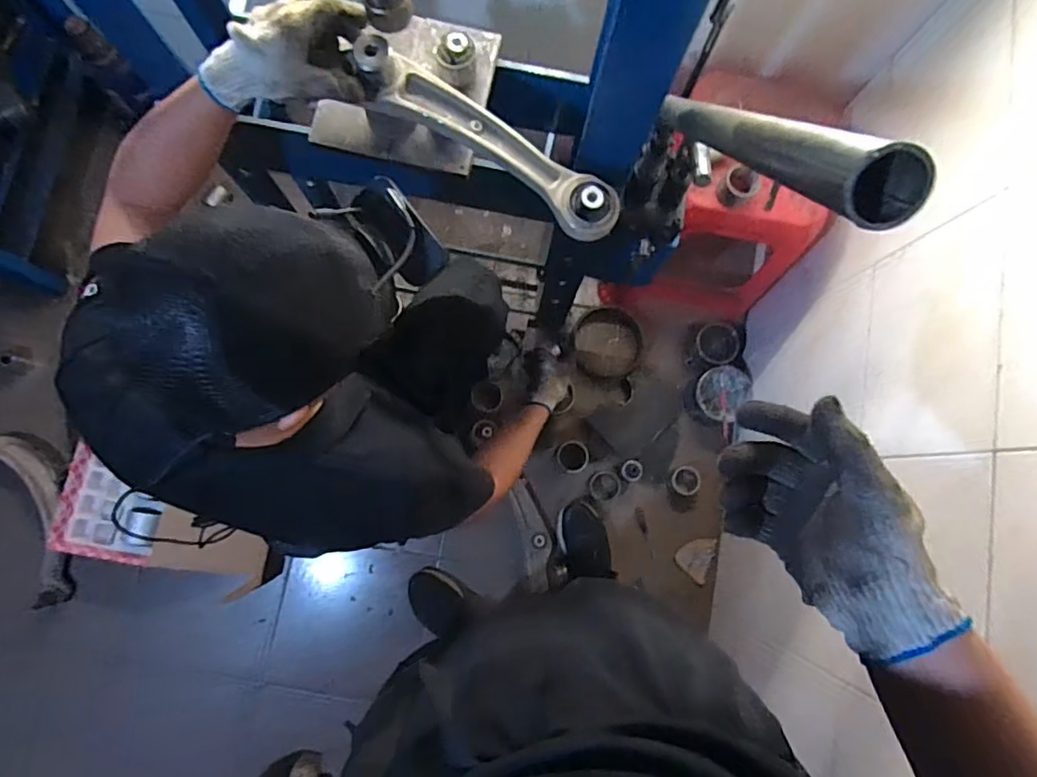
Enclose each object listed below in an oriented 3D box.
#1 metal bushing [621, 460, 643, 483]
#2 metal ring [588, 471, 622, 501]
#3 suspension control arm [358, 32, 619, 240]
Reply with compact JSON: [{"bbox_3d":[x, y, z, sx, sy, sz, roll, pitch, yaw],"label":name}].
[{"bbox_3d":[0.257,0.188,1.304,0.054,0.068,0.050,0,81,-3],"label":"metal bushing"},{"bbox_3d":[0.198,0.221,1.303,0.072,0.007,0.067,0,81,-3],"label":"metal ring"},{"bbox_3d":[-0.030,-0.269,0.615,0.319,0.053,0.063,33,81,3],"label":"suspension control arm"}]

